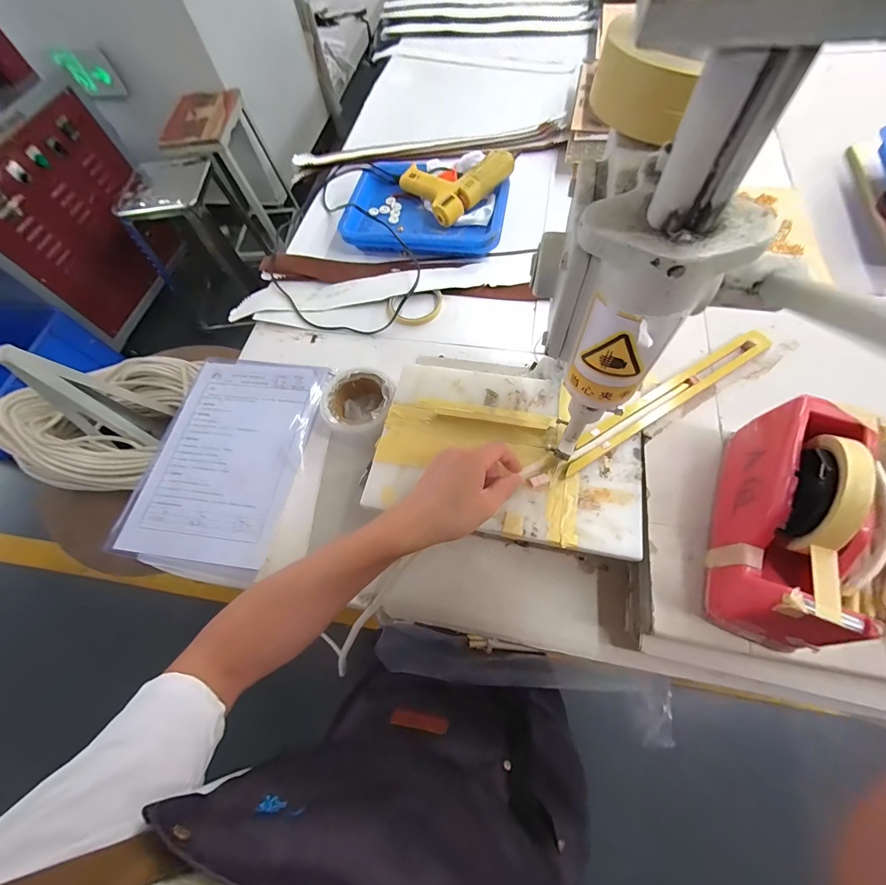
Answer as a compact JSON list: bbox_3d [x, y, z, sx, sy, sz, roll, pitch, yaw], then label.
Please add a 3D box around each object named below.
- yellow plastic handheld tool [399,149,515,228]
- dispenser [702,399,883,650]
[{"bbox_3d":[0.023,-0.493,0.694,0.162,0.067,0.155,-34,67,-11],"label":"yellow plastic handheld tool"},{"bbox_3d":[0.305,0.063,0.316,0.072,0.118,0.200,17,68,12],"label":"dispenser"}]

